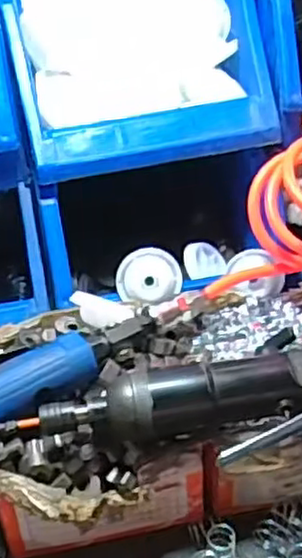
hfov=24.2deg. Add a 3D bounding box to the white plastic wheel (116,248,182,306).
[{"bbox_3d":[-0.002,-0.002,0.556,0.050,0.043,0.013,-4,-6,0],"label":"white plastic wheel"}]

